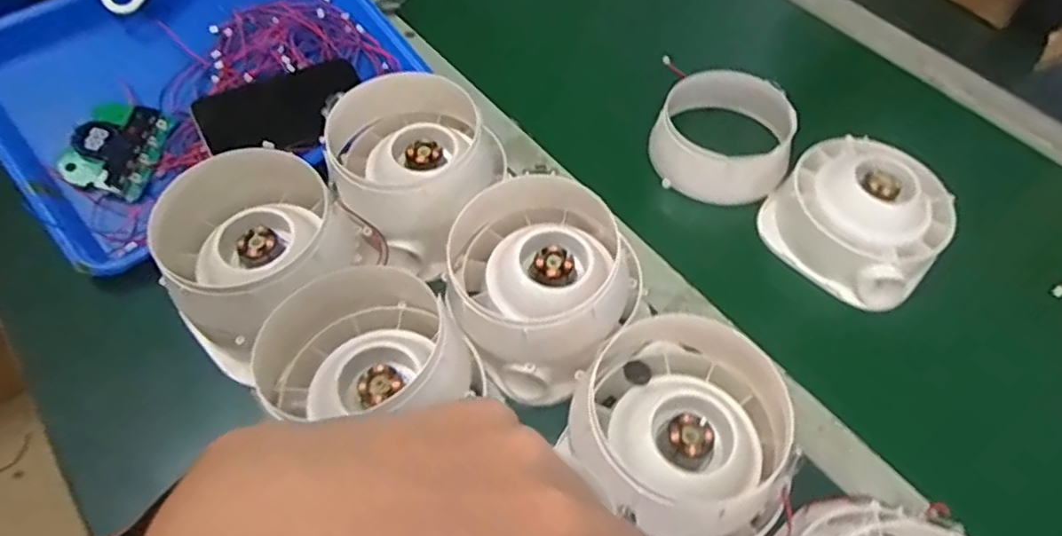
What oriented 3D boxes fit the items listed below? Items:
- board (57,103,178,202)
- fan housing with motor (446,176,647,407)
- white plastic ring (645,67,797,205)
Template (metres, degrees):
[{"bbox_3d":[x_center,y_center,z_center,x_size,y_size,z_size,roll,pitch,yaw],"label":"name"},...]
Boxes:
[{"bbox_3d":[-0.342,-0.100,0.539,0.064,0.014,0.081,20,70,-14],"label":"board"},{"bbox_3d":[0.006,0.008,0.463,0.131,0.090,0.124,1,56,-2],"label":"fan housing with motor"},{"bbox_3d":[0.172,-0.118,0.586,0.117,0.065,0.096,16,56,8],"label":"white plastic ring"}]

